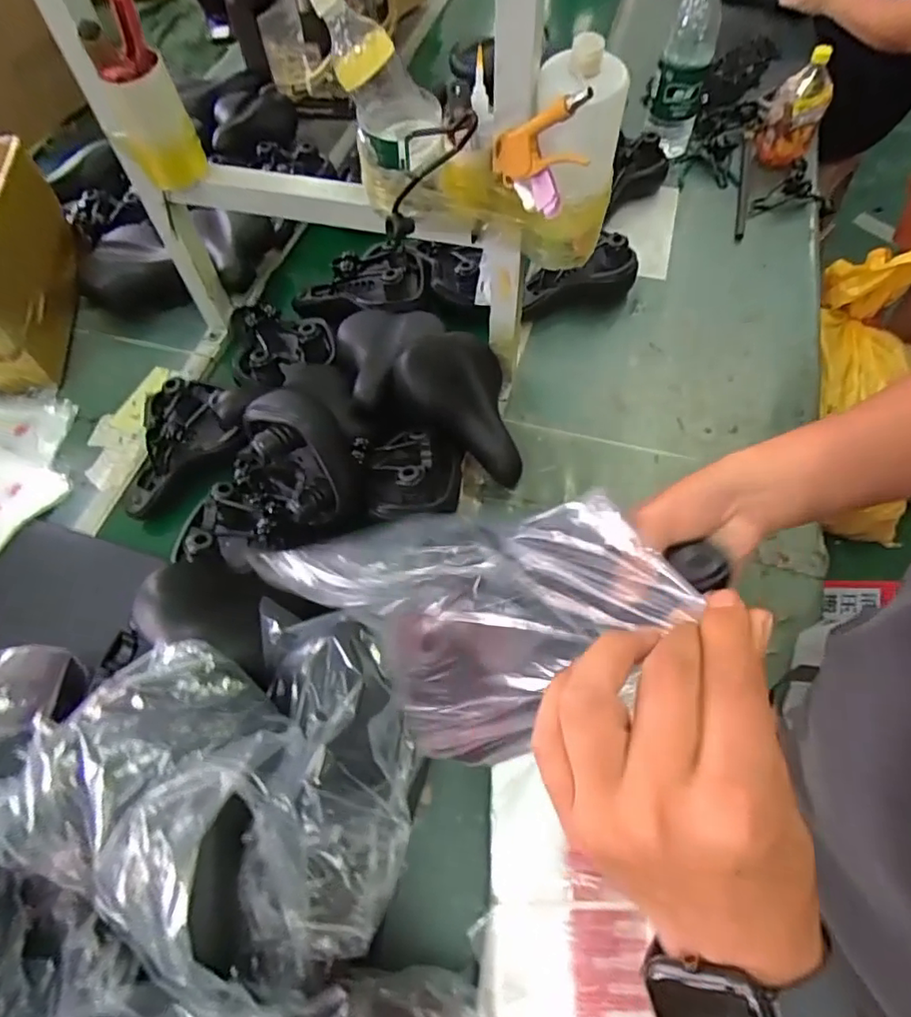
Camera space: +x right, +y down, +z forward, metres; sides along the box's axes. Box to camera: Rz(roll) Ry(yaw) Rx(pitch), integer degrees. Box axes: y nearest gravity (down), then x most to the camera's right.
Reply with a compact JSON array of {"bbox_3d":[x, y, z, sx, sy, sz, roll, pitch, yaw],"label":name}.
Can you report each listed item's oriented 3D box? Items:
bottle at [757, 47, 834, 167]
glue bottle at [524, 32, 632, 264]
[{"bbox_3d":[0.695,-0.813,1.184,0.111,0.191,0.098,19,63,12],"label":"bottle"},{"bbox_3d":[0.137,-0.385,0.672,0.098,0.233,0.081,7,61,6],"label":"glue bottle"}]

